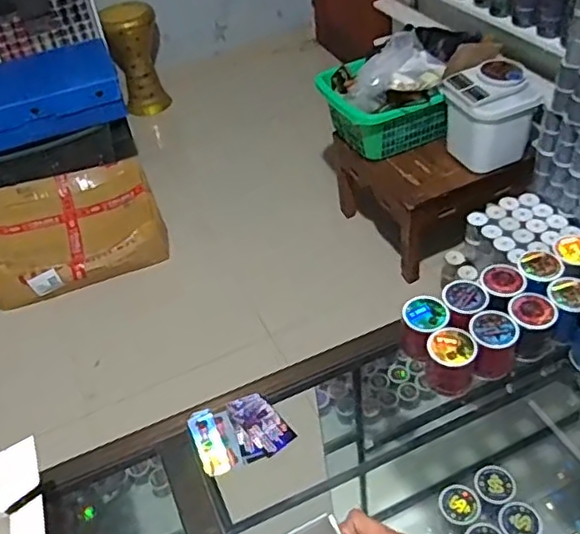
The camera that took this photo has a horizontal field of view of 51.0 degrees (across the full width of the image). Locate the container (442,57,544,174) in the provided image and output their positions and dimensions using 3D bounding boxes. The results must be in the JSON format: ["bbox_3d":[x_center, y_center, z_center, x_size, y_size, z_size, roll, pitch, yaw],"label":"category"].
[{"bbox_3d":[0.583,-0.433,1.746,0.225,0.216,0.211,-16,46,-9],"label":"container"}]

